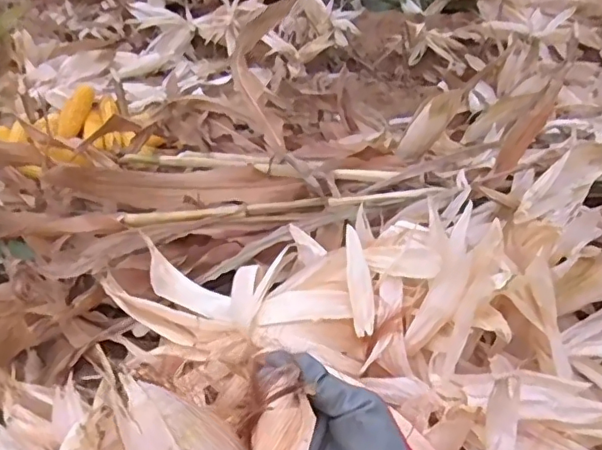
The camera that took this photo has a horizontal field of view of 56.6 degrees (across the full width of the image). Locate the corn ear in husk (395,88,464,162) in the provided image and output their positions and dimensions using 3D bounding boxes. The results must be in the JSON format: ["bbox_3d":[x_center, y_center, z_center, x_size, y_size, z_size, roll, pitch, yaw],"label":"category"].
[{"bbox_3d":[0.260,-0.202,1.163,0.065,0.174,0.054,39,47,5],"label":"corn ear in husk"}]

